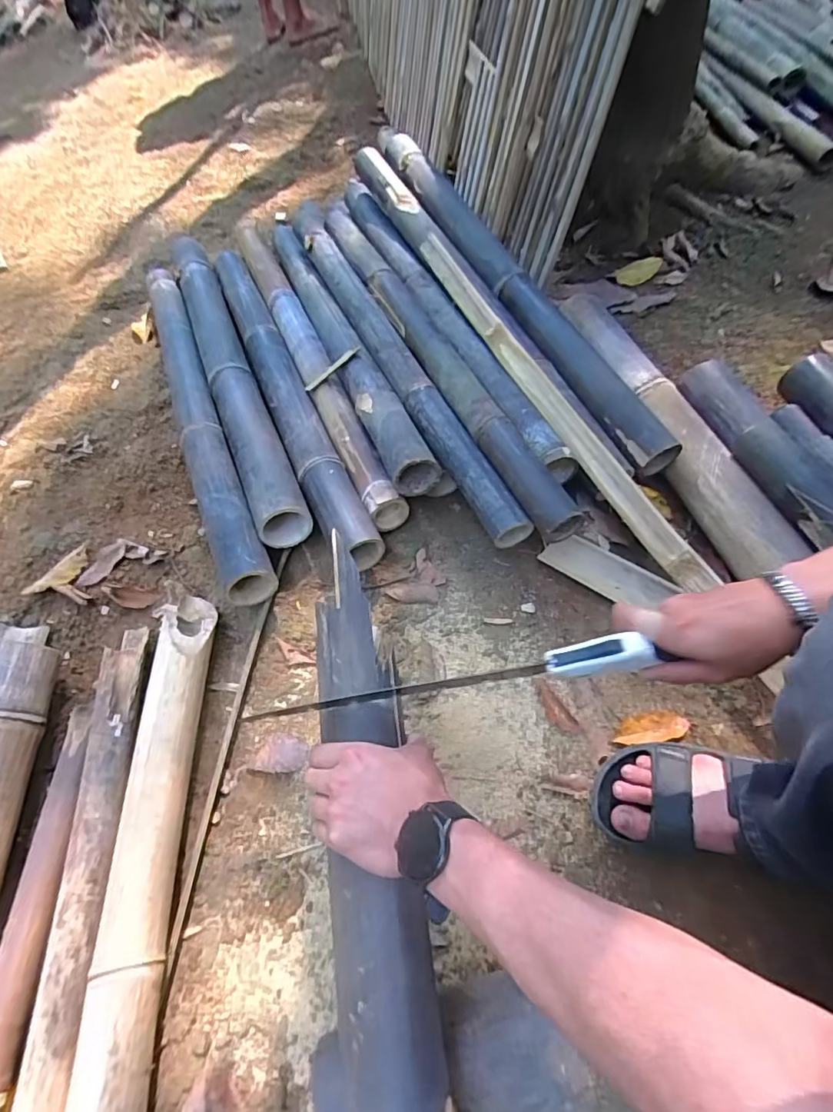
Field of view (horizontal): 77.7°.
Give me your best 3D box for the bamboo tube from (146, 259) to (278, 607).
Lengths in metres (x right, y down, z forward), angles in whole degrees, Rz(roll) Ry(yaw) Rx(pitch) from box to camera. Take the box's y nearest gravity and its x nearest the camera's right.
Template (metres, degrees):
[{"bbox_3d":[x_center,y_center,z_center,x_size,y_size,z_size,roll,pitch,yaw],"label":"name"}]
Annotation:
[{"bbox_3d":[-0.389,-0.271,0.912,0.067,0.083,0.879,-22,57,-10],"label":"bamboo tube"}]

